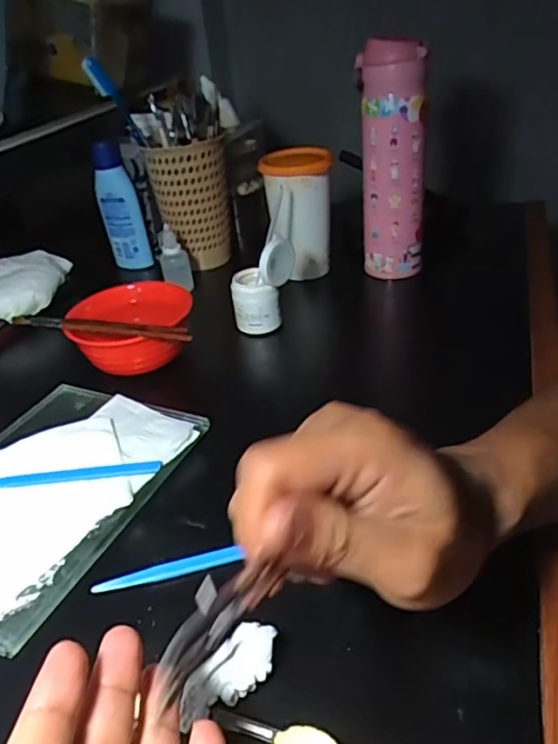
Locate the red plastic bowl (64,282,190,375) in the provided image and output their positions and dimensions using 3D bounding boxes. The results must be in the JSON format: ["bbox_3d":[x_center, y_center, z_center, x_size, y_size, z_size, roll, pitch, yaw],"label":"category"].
[{"bbox_3d":[-0.131,-0.040,0.523,0.101,0.049,0.101,-4,34,3],"label":"red plastic bowl"}]

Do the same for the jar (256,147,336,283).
[{"bbox_3d":[0.022,-0.166,0.626,0.072,0.125,0.080,-7,34,-2],"label":"jar"}]

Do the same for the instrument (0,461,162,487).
[{"bbox_3d":[-0.147,0.070,0.395,0.133,0.004,0.010,-4,37,0],"label":"instrument"}]

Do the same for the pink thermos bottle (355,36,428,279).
[{"bbox_3d":[0.111,-0.199,0.576,0.066,0.220,0.062,2,34,11],"label":"pink thermos bottle"}]

